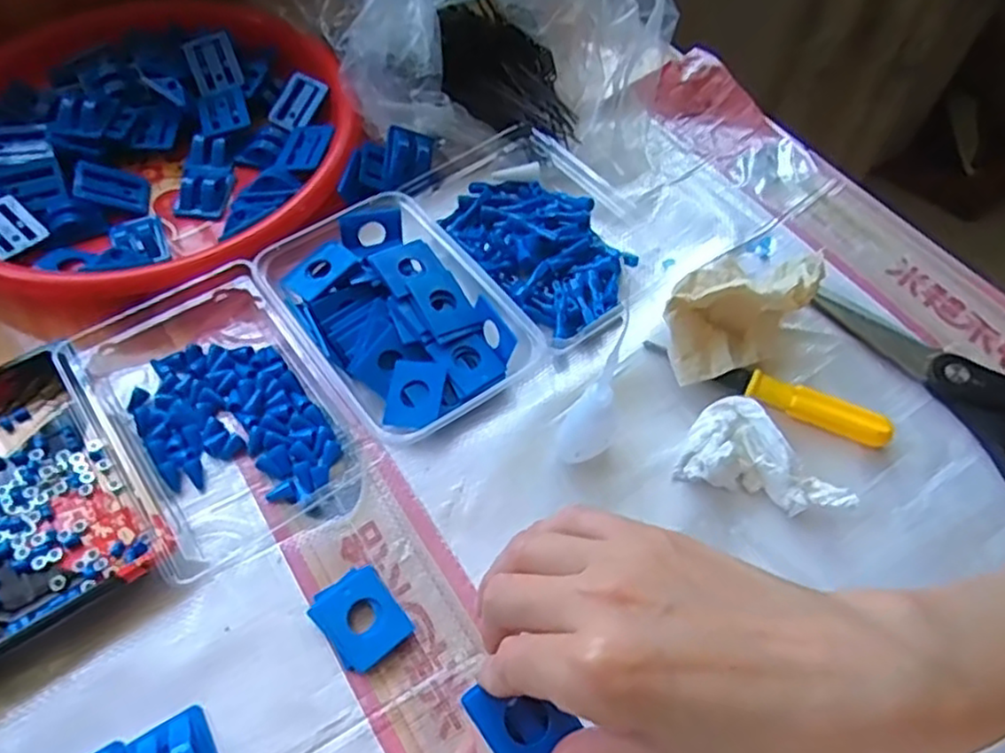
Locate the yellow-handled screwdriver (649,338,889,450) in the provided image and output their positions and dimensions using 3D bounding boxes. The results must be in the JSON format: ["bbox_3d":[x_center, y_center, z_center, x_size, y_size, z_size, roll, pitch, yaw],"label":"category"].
[{"bbox_3d":[0.153,0.008,0.410,0.142,0.017,0.017,22,59,13],"label":"yellow-handled screwdriver"}]

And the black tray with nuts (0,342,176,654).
[{"bbox_3d":[-0.254,0.059,0.362,0.109,0.026,0.160,-32,63,-20],"label":"black tray with nuts"}]

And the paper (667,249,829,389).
[{"bbox_3d":[0.140,-0.044,0.421,0.116,0.053,0.065,-40,66,-23],"label":"paper"}]

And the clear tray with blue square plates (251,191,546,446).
[{"bbox_3d":[-0.065,-0.038,0.423,0.108,0.036,0.152,-33,63,-20],"label":"clear tray with blue square plates"}]

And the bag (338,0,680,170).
[{"bbox_3d":[0.013,-0.256,0.516,0.208,0.117,0.157,13,58,8],"label":"bag"}]

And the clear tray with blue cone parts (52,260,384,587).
[{"bbox_3d":[-0.164,0.010,0.396,0.120,0.031,0.183,-30,62,-19],"label":"clear tray with blue cone parts"}]

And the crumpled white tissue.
[{"bbox_3d":[0.145,0.045,0.381,0.084,0.027,0.053,21,59,12],"label":"crumpled white tissue"}]

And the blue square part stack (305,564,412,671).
[{"bbox_3d":[-0.070,0.119,0.345,0.037,0.008,0.046,-36,64,-21],"label":"blue square part stack"}]

